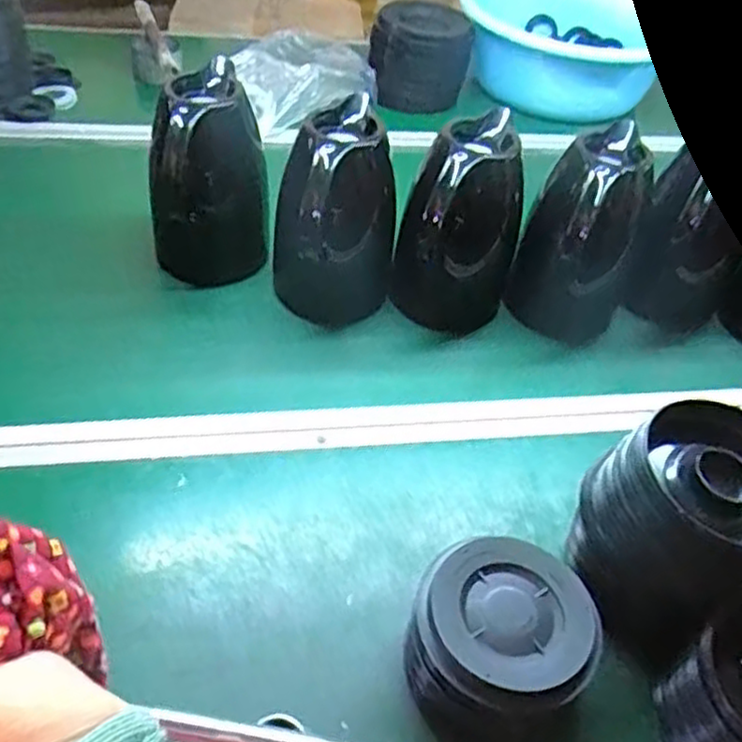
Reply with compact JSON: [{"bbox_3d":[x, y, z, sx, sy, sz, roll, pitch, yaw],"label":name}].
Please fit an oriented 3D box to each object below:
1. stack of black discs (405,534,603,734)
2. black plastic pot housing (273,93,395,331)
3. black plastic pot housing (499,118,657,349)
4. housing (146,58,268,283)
[{"bbox_3d":[0.081,0.187,0.509,0.135,0.089,0.119,-17,49,-23],"label":"stack of black discs"},{"bbox_3d":[-0.040,-0.147,0.766,0.122,0.210,0.111,-17,49,-23],"label":"black plastic pot housing"},{"bbox_3d":[0.222,-0.134,0.781,0.121,0.195,0.152,21,46,13],"label":"black plastic pot housing"},{"bbox_3d":[-0.172,-0.204,0.789,0.117,0.189,0.120,-3,45,-11],"label":"housing"}]

